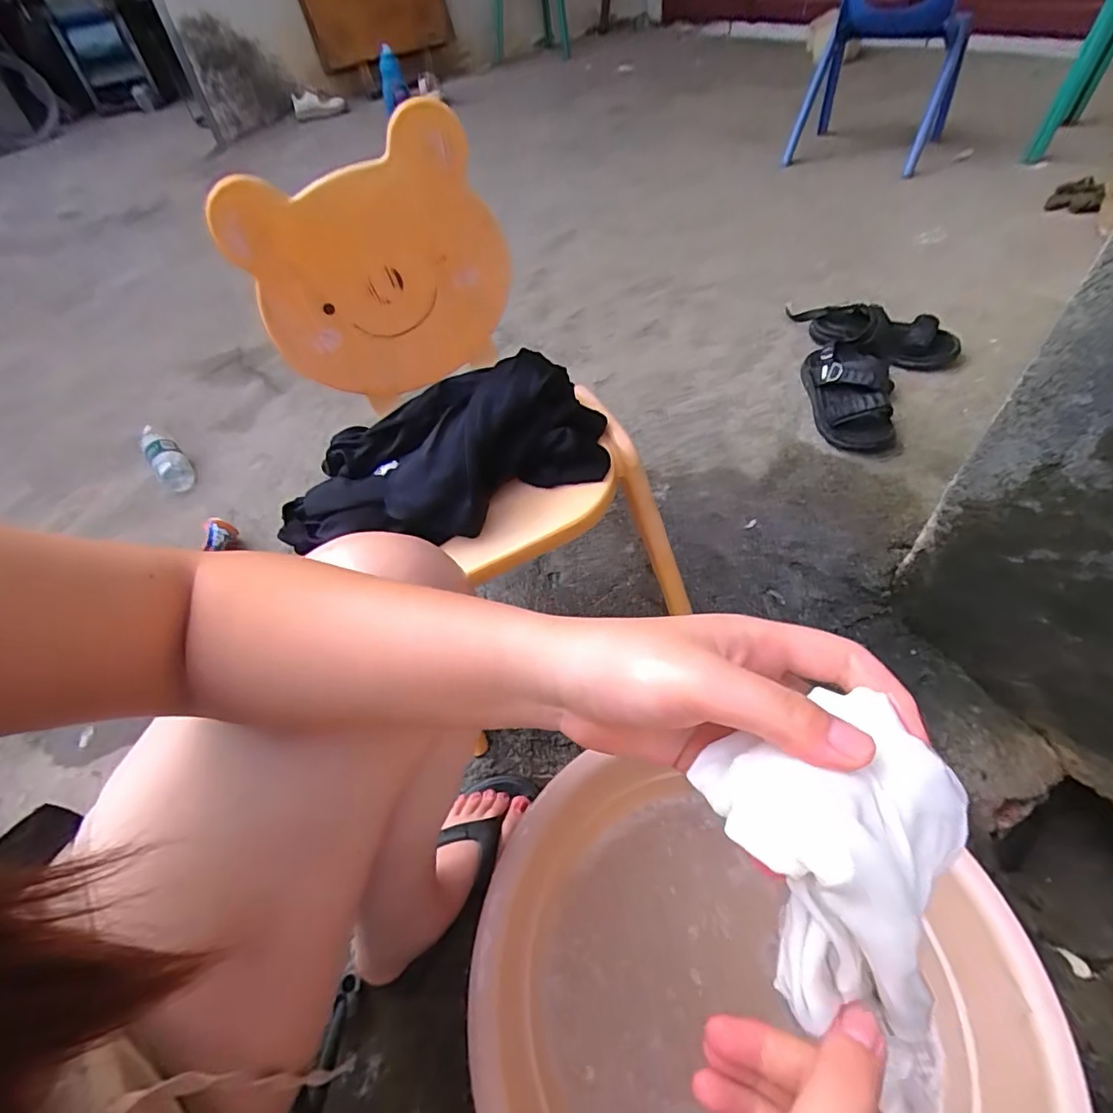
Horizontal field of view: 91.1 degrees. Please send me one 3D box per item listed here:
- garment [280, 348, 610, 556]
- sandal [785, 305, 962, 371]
[{"bbox_3d":[-0.123,-0.105,0.564,0.340,0.105,0.149,-14,50,-6],"label":"garment"},{"bbox_3d":[0.516,-0.373,0.912,0.266,0.060,0.104,30,59,27],"label":"sandal"}]

